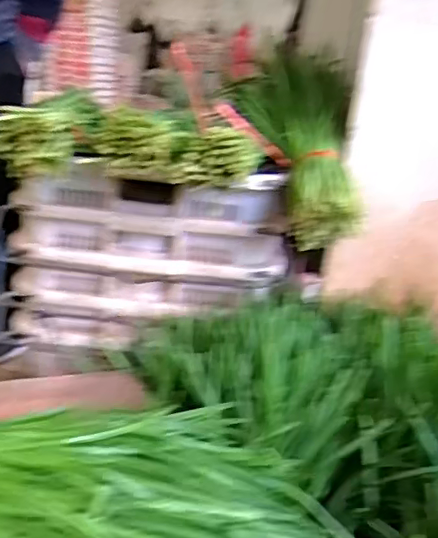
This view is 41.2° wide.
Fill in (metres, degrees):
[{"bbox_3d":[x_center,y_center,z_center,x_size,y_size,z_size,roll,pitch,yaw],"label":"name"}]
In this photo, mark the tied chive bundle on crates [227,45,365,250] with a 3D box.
[{"bbox_3d":[0.143,-0.226,0.969,0.192,0.095,0.416,2,56,-13],"label":"tied chive bundle on crates"}]

